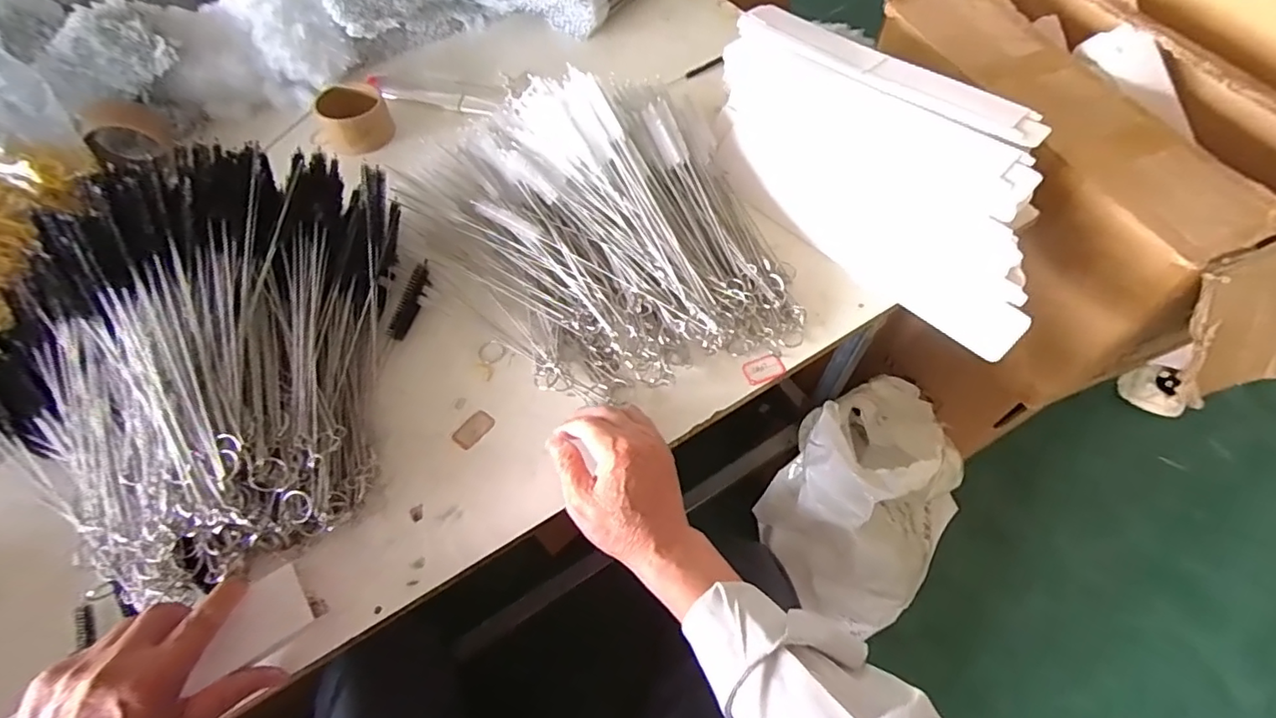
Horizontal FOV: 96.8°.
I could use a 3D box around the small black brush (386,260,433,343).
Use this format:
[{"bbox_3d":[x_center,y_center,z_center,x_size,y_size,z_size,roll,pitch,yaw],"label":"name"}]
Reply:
[{"bbox_3d":[-0.232,-0.060,0.582,0.014,0.023,0.085,17,80,11],"label":"small black brush"}]

